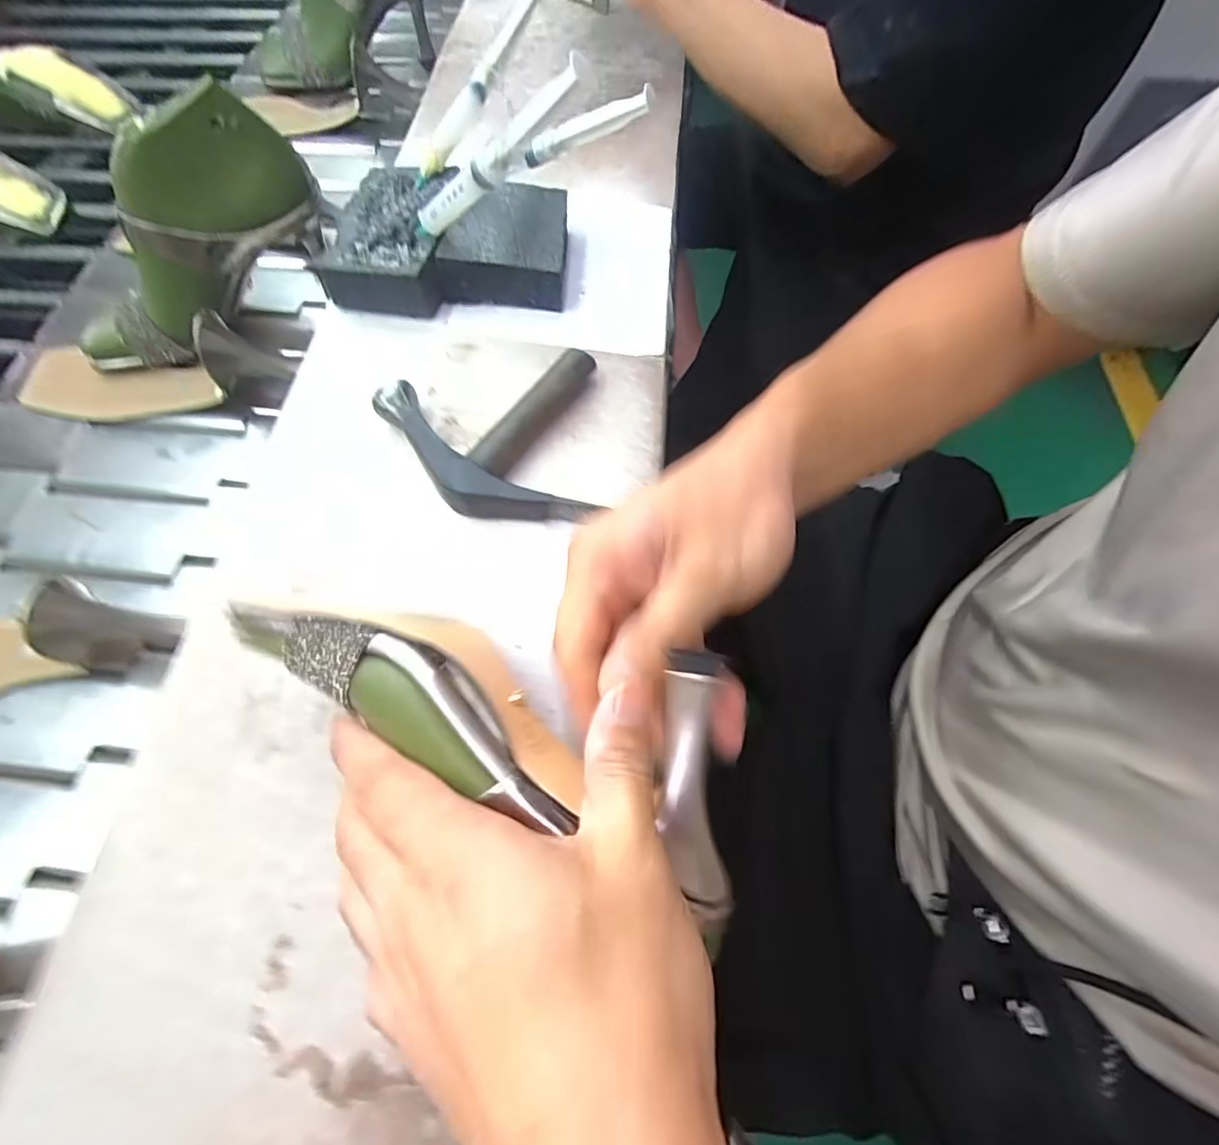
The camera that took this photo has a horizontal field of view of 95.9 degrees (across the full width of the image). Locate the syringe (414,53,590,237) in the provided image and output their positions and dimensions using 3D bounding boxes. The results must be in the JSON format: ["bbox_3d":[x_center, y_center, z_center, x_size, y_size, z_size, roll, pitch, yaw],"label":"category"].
[{"bbox_3d":[-0.073,-0.243,0.329,0.170,0.019,0.017,-4,54,45],"label":"syringe"}]

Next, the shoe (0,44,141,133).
[{"bbox_3d":[-0.661,-0.538,0.611,0.220,0.062,0.074,7,63,5],"label":"shoe"}]

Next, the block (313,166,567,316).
[{"bbox_3d":[-0.114,-0.249,0.411,0.163,0.044,0.119,1,65,1],"label":"block"}]

